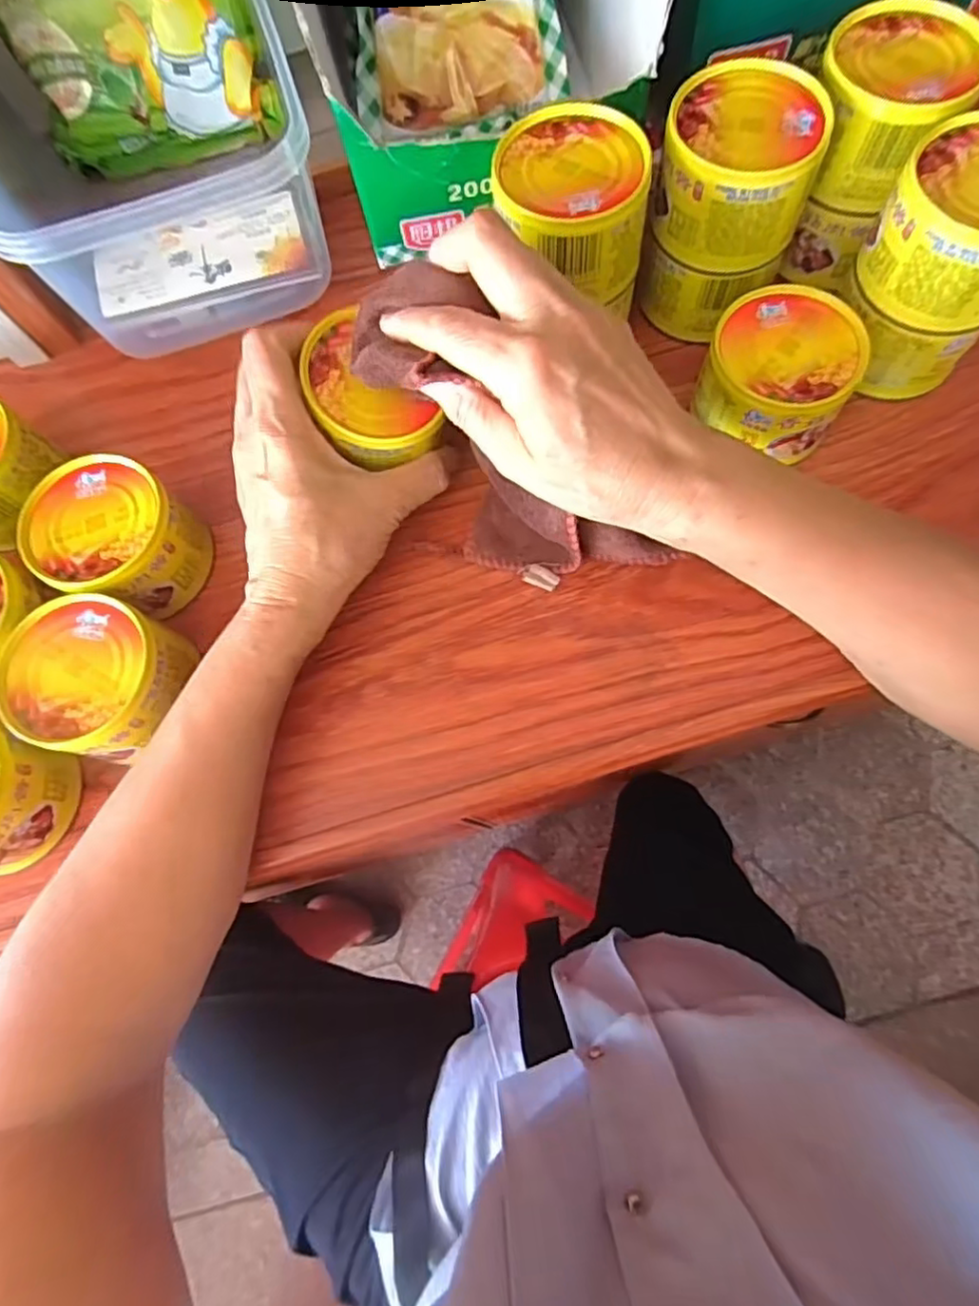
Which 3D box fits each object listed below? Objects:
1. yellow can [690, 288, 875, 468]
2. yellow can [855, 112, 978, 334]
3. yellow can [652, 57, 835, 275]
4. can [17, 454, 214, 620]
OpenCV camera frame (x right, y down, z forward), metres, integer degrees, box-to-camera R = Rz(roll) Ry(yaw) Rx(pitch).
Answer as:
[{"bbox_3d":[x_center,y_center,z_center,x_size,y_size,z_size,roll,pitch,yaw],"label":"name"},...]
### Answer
[{"bbox_3d":[0.145,-0.142,0.322,0.070,0.046,0.069,-1,73,5],"label":"yellow can"},{"bbox_3d":[0.214,-0.192,0.284,0.071,0.047,0.066,-1,73,5],"label":"yellow can"},{"bbox_3d":[0.119,-0.233,0.305,0.072,0.049,0.071,-1,73,5],"label":"yellow can"},{"bbox_3d":[-0.189,-0.058,0.322,0.074,0.043,0.066,15,75,9],"label":"can"}]

